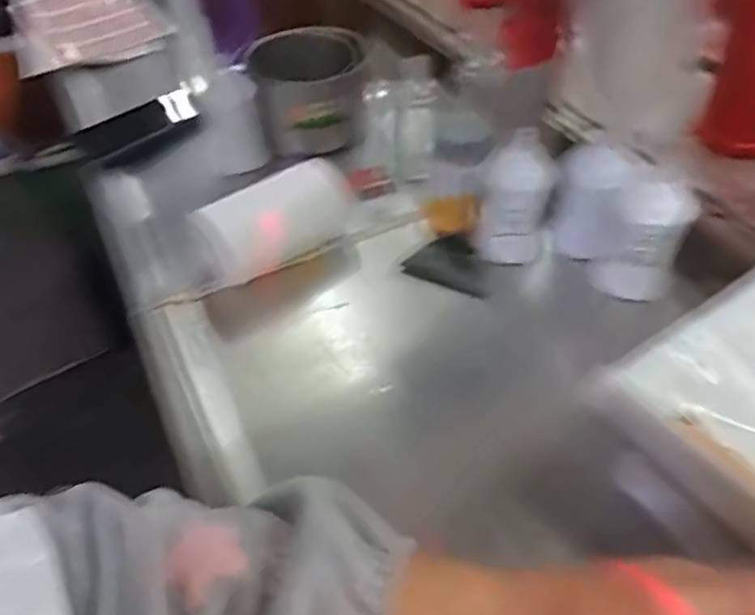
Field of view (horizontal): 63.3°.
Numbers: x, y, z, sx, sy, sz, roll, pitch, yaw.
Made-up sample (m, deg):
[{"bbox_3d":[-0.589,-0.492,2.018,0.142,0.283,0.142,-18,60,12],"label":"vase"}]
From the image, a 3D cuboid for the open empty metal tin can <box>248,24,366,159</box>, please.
[{"bbox_3d":[-0.075,-0.249,0.715,0.124,0.097,0.136,-3,48,4],"label":"open empty metal tin can"}]

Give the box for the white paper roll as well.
[{"bbox_3d":[-0.090,-0.083,0.588,0.151,0.064,0.057,-34,53,-22],"label":"white paper roll"}]

